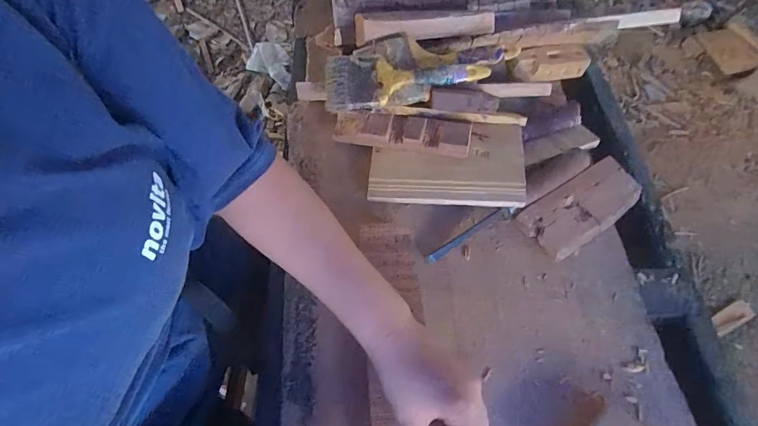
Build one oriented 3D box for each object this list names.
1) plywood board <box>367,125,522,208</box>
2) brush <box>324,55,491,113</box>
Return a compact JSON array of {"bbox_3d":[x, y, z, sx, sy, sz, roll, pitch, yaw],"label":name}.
[{"bbox_3d":[0.084,-0.067,0.505,0.186,0.016,0.118,5,60,-1],"label":"plywood board"},{"bbox_3d":[0.031,-0.172,0.501,0.197,0.014,0.070,-8,78,-2],"label":"brush"}]

